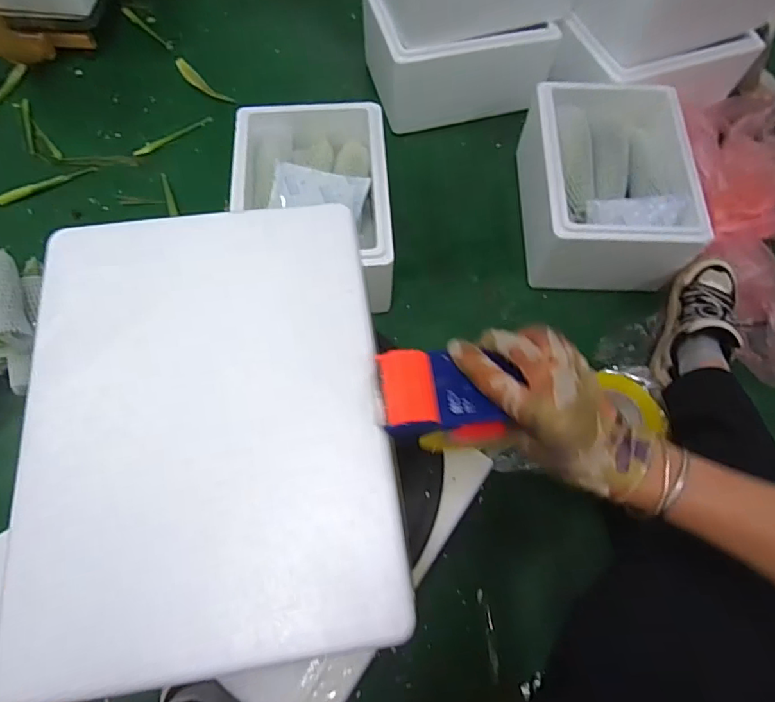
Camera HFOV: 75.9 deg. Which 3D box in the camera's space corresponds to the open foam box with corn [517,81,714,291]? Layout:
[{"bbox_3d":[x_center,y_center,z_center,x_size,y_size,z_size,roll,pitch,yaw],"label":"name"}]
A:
[{"bbox_3d":[0.397,-0.304,0.935,0.260,0.179,0.346,0,68,0],"label":"open foam box with corn"}]

